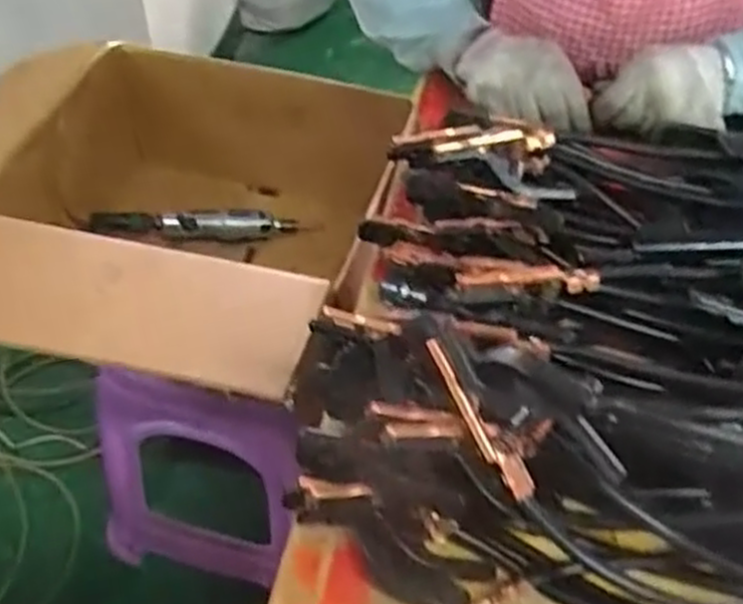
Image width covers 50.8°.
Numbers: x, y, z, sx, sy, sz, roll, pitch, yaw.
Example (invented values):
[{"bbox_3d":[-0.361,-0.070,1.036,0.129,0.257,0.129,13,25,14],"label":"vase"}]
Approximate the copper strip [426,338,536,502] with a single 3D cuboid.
[{"bbox_3d":[0.058,0.062,0.419,0.014,0.011,0.095,-29,83,-27],"label":"copper strip"}]

